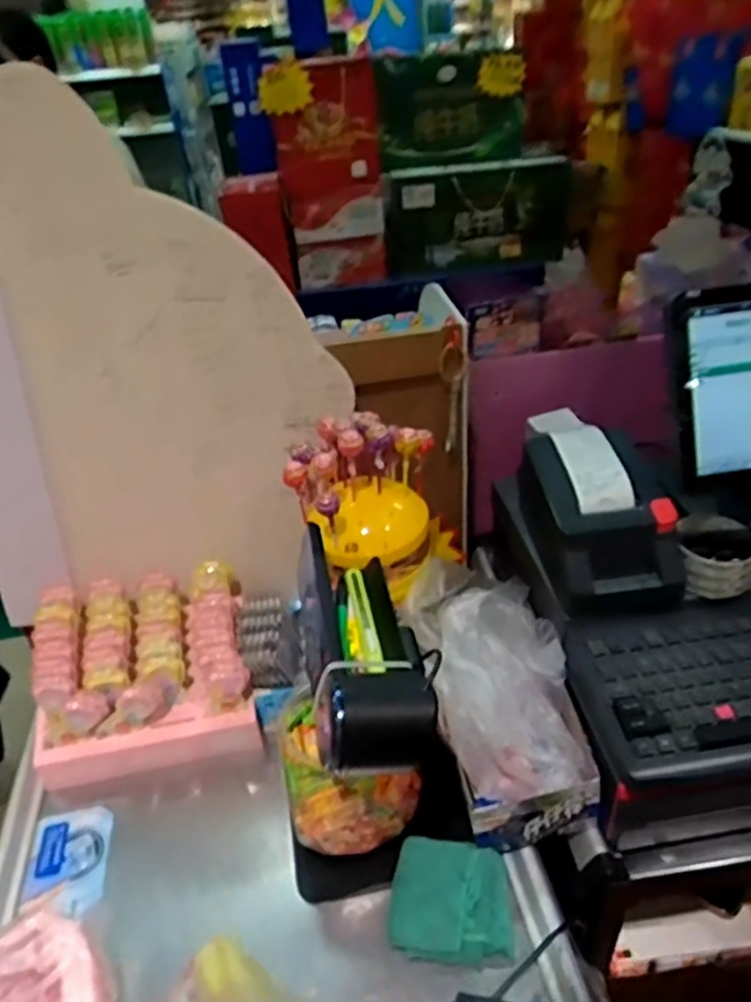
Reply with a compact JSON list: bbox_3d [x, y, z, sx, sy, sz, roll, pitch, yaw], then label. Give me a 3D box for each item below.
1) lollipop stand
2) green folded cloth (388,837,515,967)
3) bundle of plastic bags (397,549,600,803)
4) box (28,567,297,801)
[{"bbox_3d":[-0.002,0.010,0.721,0.153,0.189,0.127,-26,40,-27],"label":"lollipop stand"},{"bbox_3d":[0.068,0.358,0.611,0.109,0.032,0.093,1,36,8],"label":"green folded cloth"},{"bbox_3d":[0.118,0.172,0.699,0.156,0.108,0.248,-11,36,-9],"label":"bundle of plastic bags"},{"bbox_3d":[-0.244,0.190,0.777,0.264,0.145,0.169,-9,35,-5],"label":"box"}]

